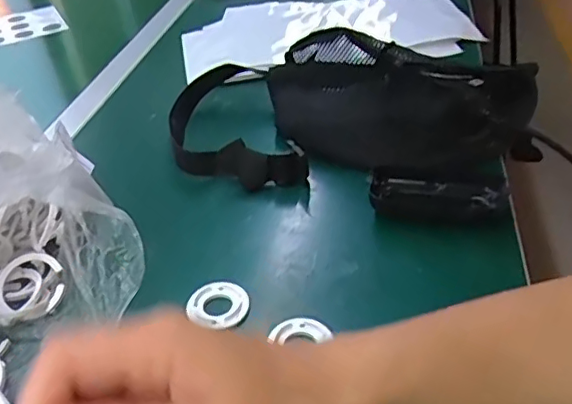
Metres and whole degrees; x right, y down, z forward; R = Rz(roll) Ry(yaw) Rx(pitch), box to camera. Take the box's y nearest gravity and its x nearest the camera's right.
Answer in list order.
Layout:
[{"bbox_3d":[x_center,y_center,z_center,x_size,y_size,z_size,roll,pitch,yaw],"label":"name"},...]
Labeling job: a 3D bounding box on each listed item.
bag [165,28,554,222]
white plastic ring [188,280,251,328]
[{"bbox_3d":[0.051,-0.090,0.566,0.359,0.093,0.189,9,39,20],"label":"bag"},{"bbox_3d":[-0.049,0.073,0.421,0.042,0.005,0.042,-4,36,3],"label":"white plastic ring"}]

